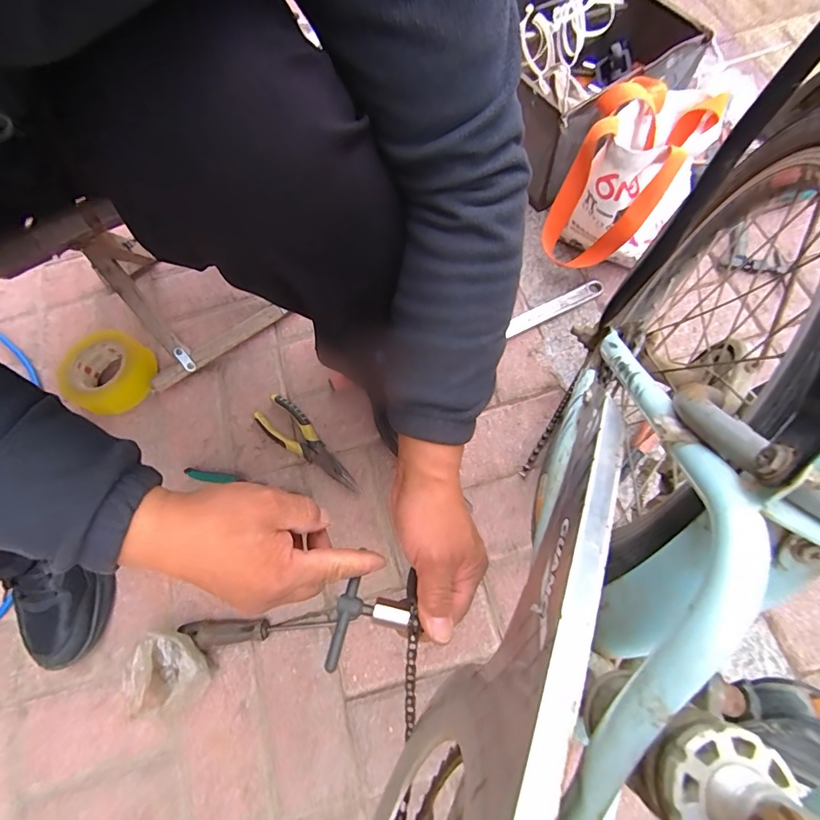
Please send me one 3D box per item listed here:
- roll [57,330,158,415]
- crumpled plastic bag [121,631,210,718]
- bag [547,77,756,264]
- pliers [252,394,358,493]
[{"bbox_3d":[-0.458,-0.054,0.670,0.123,0.056,0.124,-2,69,5],"label":"roll"},{"bbox_3d":[-0.287,0.313,0.523,0.093,0.054,0.089,-11,69,0],"label":"crumpled plastic bag"},{"bbox_3d":[0.326,-0.343,0.641,0.158,0.209,0.244,36,77,18],"label":"bag"},{"bbox_3d":[-0.144,0.050,0.632,0.190,0.021,0.056,36,77,18],"label":"pliers"}]

